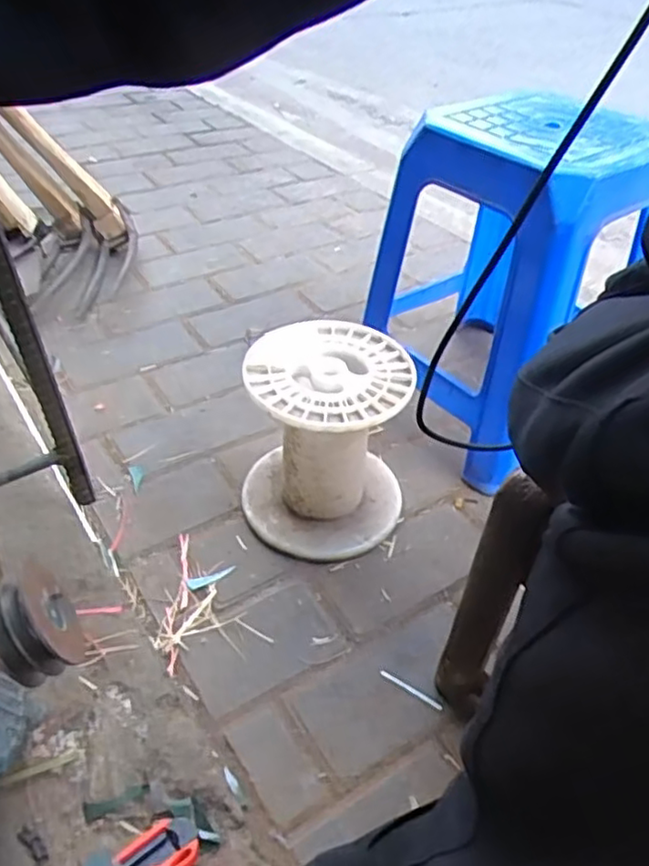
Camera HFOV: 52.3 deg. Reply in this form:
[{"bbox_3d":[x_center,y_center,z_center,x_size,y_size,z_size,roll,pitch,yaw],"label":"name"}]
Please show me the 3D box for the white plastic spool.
[{"bbox_3d":[-0.001,0.016,0.851,0.198,0.243,0.194,2,43,-1],"label":"white plastic spool"}]

